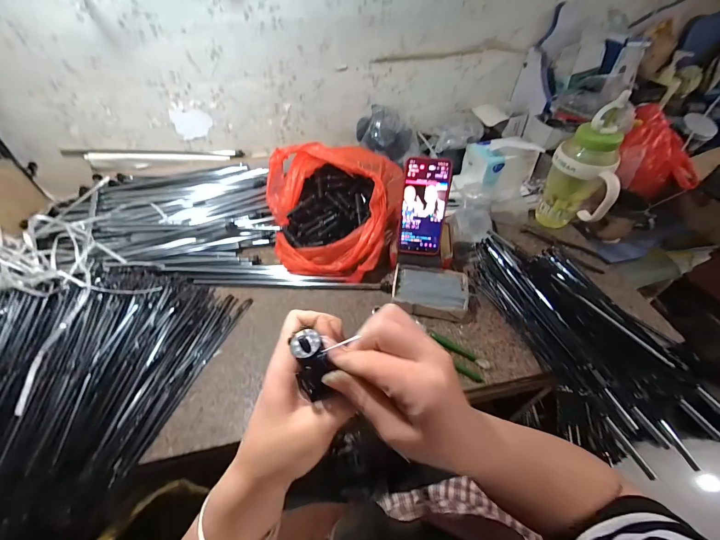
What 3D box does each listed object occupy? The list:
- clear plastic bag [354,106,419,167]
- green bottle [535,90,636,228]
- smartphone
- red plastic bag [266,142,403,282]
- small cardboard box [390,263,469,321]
[{"bbox_3d":[0.064,-0.326,0.752,0.157,0.096,0.079,23,53,20],"label":"clear plastic bag"},{"bbox_3d":[0.430,-0.173,0.618,0.094,0.257,0.112,6,49,7],"label":"green bottle"},{"bbox_3d":[0.111,-0.108,0.553,0.078,0.164,0.009,5,19,6],"label":"smartphone"},{"bbox_3d":[-0.056,-0.120,0.635,0.261,0.150,0.257,1,49,3],"label":"red plastic bag"},{"bbox_3d":[0.127,0.040,0.572,0.130,0.040,0.095,5,49,6],"label":"small cardboard box"}]

